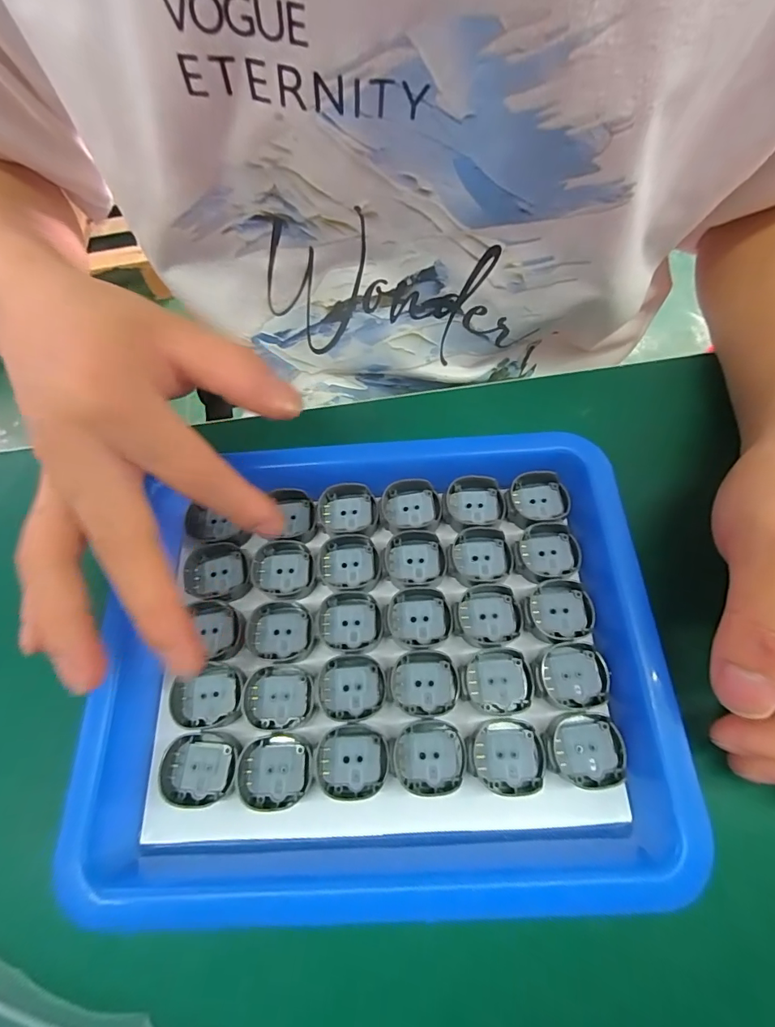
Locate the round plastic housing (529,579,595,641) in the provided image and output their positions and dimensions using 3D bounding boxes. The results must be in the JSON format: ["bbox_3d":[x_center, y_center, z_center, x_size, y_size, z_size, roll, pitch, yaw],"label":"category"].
[{"bbox_3d":[0.074,0.041,0.192,0.025,0.004,0.025,-1,66,3],"label":"round plastic housing"}]

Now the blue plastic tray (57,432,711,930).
[{"bbox_3d":[-0.007,0.054,0.190,0.211,0.031,0.179,-3,66,2],"label":"blue plastic tray"}]

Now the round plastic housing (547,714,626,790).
[{"bbox_3d":[0.074,0.088,0.168,0.027,0.004,0.025,-1,66,3],"label":"round plastic housing"}]

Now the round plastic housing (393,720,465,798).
[{"bbox_3d":[0.016,0.093,0.172,0.025,0.004,0.025,-1,66,3],"label":"round plastic housing"}]

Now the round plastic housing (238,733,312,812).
[{"bbox_3d":[-0.043,0.098,0.172,0.027,0.004,0.025,-1,66,3],"label":"round plastic housing"}]

